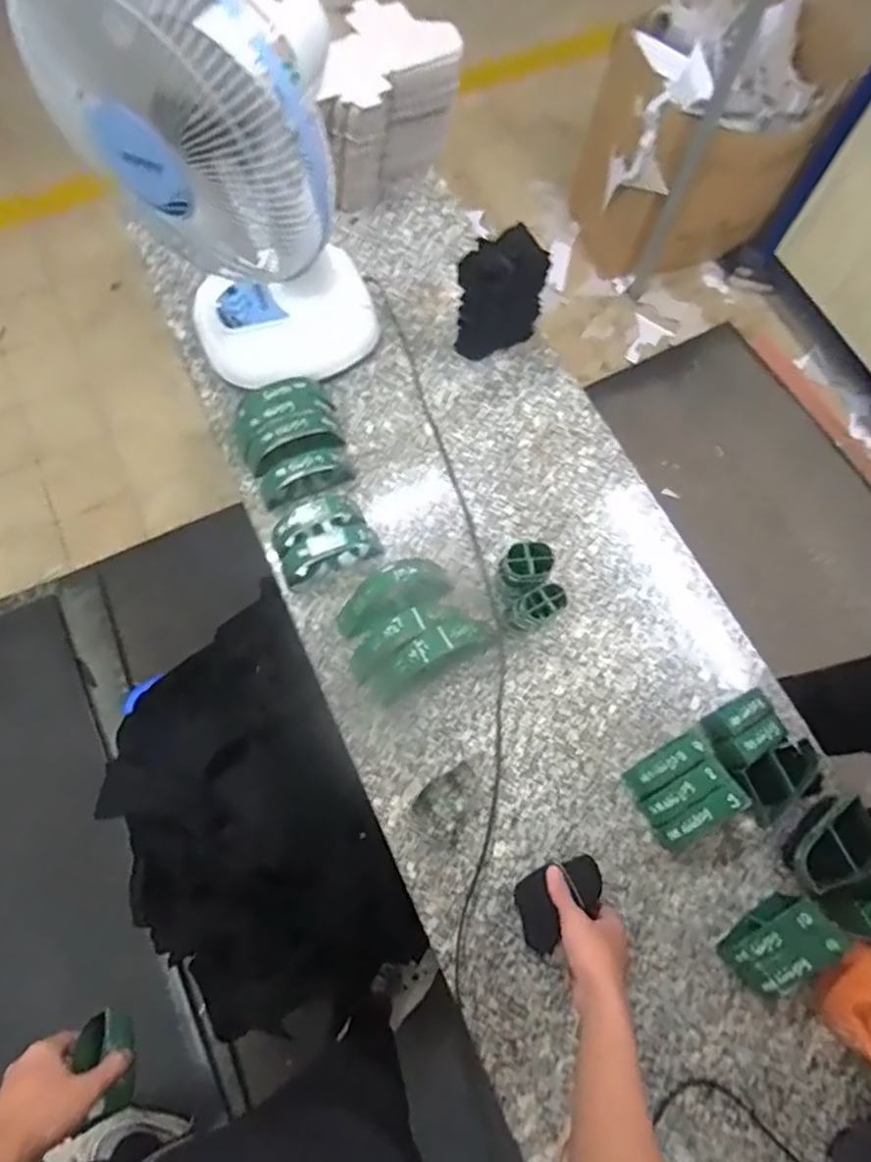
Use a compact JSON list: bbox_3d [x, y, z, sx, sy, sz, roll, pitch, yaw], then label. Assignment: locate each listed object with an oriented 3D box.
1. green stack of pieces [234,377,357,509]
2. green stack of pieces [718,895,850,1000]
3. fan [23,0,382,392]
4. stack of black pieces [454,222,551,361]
[{"bbox_3d":[-0.206,-0.204,0.917,0.149,0.088,0.157,-21,71,-9],"label":"green stack of pieces"},{"bbox_3d":[0.378,0.400,0.694,0.073,0.076,0.101,41,74,13],"label":"green stack of pieces"},{"bbox_3d":[-0.226,-0.471,0.763,0.271,0.513,0.223,3,69,-1],"label":"fan"},{"bbox_3d":[0.094,-0.417,0.931,0.121,0.190,0.055,-21,71,-9],"label":"stack of black pieces"}]

